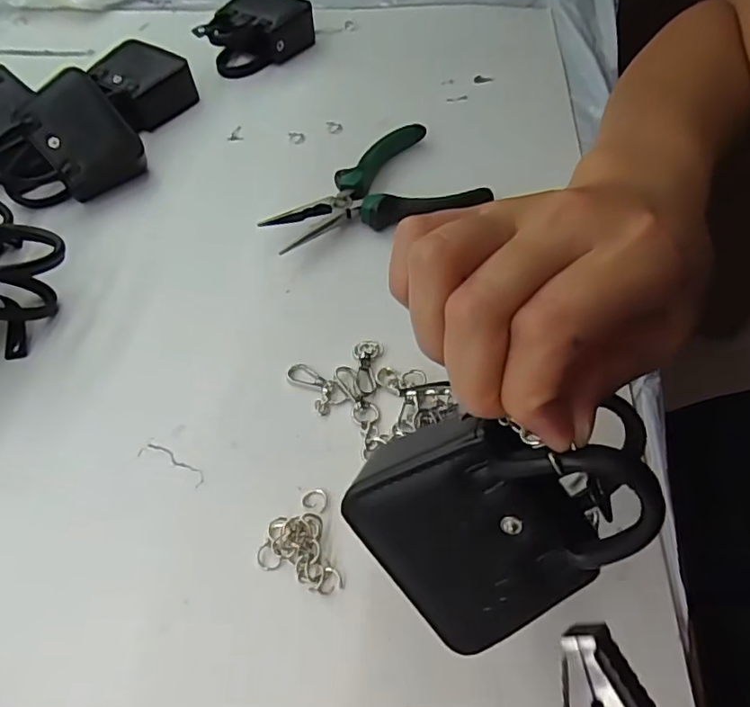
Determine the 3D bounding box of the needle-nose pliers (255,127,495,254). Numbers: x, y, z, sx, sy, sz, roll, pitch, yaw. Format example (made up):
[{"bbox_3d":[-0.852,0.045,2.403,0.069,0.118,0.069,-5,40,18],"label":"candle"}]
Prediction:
[{"bbox_3d":[-0.003,-0.109,0.411,0.148,0.027,0.088,-30,59,-18],"label":"needle-nose pliers"}]

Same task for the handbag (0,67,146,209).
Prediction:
[{"bbox_3d":[-0.227,-0.146,0.425,0.075,0.038,0.098,45,80,-12],"label":"handbag"}]

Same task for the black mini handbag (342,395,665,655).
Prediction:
[{"bbox_3d":[0.044,0.051,0.198,0.074,0.095,0.044,48,24,-5],"label":"black mini handbag"}]

